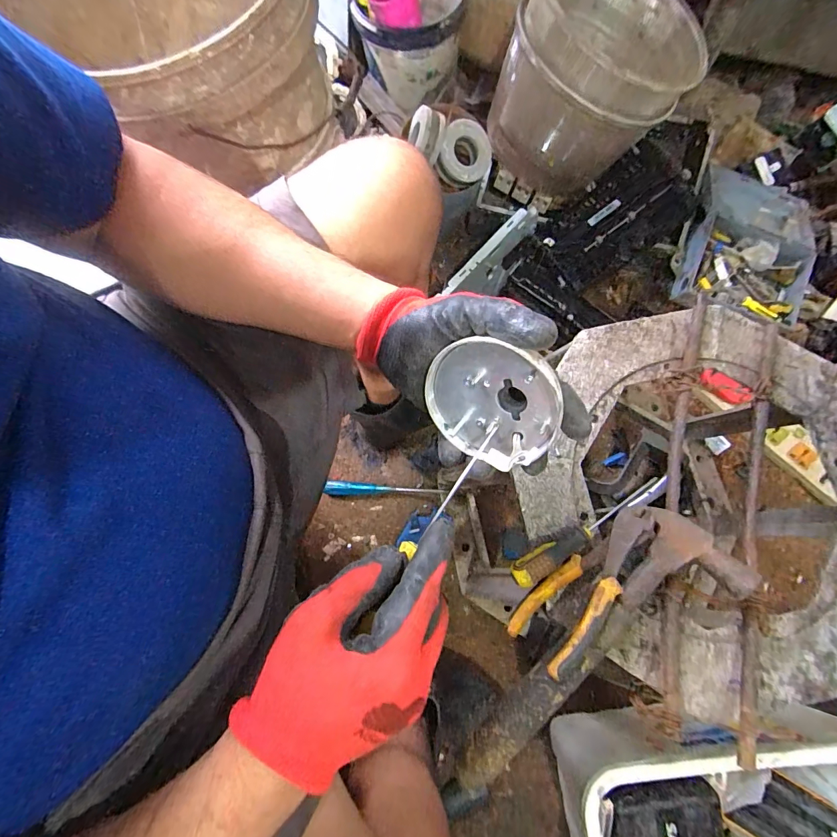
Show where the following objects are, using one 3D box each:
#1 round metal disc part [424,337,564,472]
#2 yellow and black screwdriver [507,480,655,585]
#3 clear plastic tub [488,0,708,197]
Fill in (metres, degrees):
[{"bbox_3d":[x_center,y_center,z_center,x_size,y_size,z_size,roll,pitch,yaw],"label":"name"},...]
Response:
[{"bbox_3d":[0.048,-0.009,0.275,0.089,0.097,0.009,30,43,12],"label":"round metal disc part"},{"bbox_3d":[0.168,0.109,0.396,0.178,0.028,0.023,-29,75,-6],"label":"yellow and black screwdriver"},{"bbox_3d":[0.309,-0.591,0.700,0.282,0.231,0.293,38,79,12],"label":"clear plastic tub"}]

